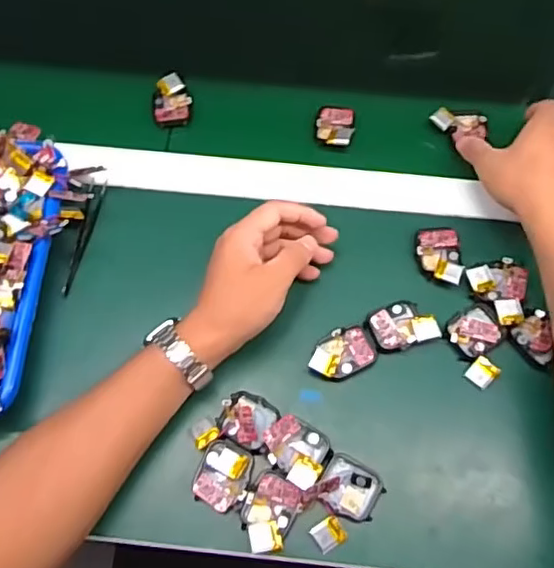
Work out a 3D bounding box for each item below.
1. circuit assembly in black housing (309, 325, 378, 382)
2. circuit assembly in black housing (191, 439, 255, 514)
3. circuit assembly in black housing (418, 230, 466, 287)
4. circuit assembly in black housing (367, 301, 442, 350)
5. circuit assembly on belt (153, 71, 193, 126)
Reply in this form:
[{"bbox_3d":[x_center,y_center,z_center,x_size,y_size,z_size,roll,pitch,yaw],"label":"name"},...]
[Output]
[{"bbox_3d":[0.053,0.057,0.476,0.055,0.017,0.038,-28,69,-11],"label":"circuit assembly in black housing"},{"bbox_3d":[-0.041,0.144,0.439,0.038,0.010,0.048,25,69,10],"label":"circuit assembly in black housing"},{"bbox_3d":[0.142,-0.025,0.505,0.036,0.011,0.052,4,67,2],"label":"circuit assembly in black housing"},{"bbox_3d":[0.104,0.033,0.481,0.051,0.015,0.039,-15,67,-6],"label":"circuit assembly in black housing"},{"bbox_3d":[-0.105,-0.184,0.577,0.037,0.017,0.055,-2,67,-1],"label":"circuit assembly on belt"}]

